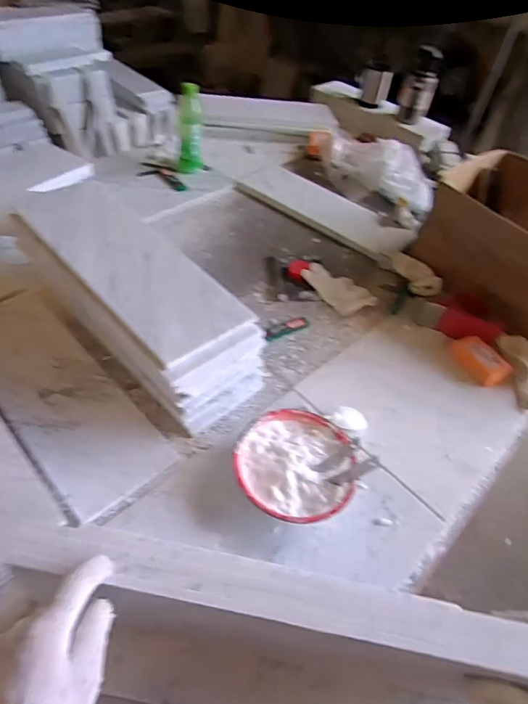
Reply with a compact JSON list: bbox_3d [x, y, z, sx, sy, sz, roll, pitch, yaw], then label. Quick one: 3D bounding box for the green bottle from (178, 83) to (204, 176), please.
[{"bbox_3d":[-0.194,-0.565,1.201,0.067,0.205,0.054,0,49,-7],"label":"green bottle"}]

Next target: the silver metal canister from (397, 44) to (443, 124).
[{"bbox_3d":[0.514,-0.875,1.533,0.105,0.204,0.096,19,50,9],"label":"silver metal canister"}]

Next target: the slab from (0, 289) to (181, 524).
[{"bbox_3d":[-0.328,0.046,0.733,0.159,0.014,0.450,-33,60,-30],"label":"slab"}]

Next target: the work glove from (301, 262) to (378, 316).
[{"bbox_3d":[0.149,-0.135,0.966,0.067,0.026,0.157,-26,57,-26],"label":"work glove"}]

